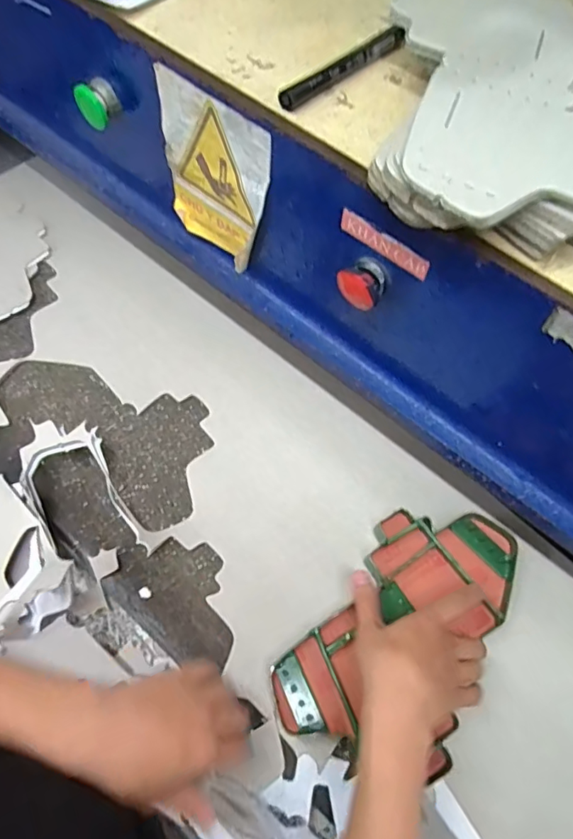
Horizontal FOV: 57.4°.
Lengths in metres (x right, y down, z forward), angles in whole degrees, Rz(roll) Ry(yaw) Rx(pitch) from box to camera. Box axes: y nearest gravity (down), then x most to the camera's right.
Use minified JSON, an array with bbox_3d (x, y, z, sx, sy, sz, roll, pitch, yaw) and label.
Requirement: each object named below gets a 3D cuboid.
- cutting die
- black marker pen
[{"bbox_3d":[0.126,0.216,0.529,0.286,0.037,0.187,-37,72,-16],"label":"cutting die"},{"bbox_3d":[0.048,-0.292,0.433,0.137,0.014,0.014,-40,72,-19],"label":"black marker pen"}]

